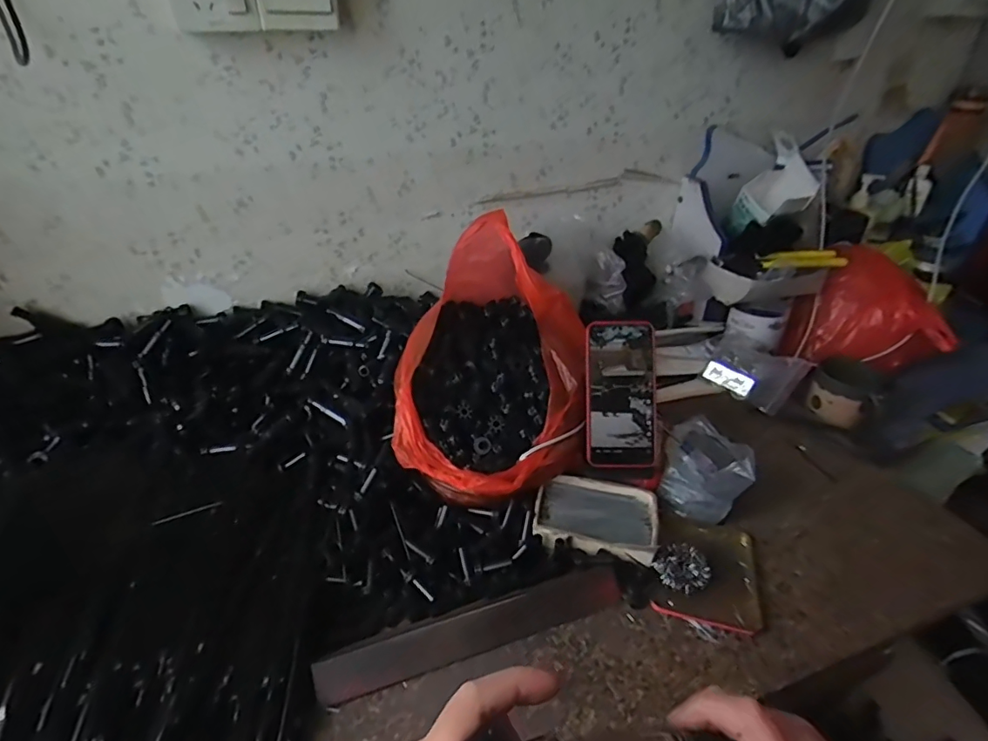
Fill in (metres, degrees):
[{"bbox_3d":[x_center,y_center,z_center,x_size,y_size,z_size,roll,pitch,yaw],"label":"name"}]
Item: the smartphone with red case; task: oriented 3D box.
[{"bbox_3d":[0.143,0.026,0.584,0.077,0.160,0.006,-1,-2,4],"label":"smartphone with red case"}]

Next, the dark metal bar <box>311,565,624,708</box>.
[{"bbox_3d":[-0.014,0.230,0.470,0.280,0.019,0.038,-13,37,-18],"label":"dark metal bar"}]

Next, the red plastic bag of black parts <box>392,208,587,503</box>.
[{"bbox_3d":[0.005,-0.004,0.598,0.208,0.233,0.261,11,36,16],"label":"red plastic bag of black parts"}]

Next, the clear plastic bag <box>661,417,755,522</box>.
[{"bbox_3d":[0.251,0.117,0.614,0.094,0.061,0.116,12,36,17],"label":"clear plastic bag"}]

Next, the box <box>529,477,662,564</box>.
[{"bbox_3d":[0.111,0.158,0.566,0.125,0.022,0.087,6,35,9],"label":"box"}]

